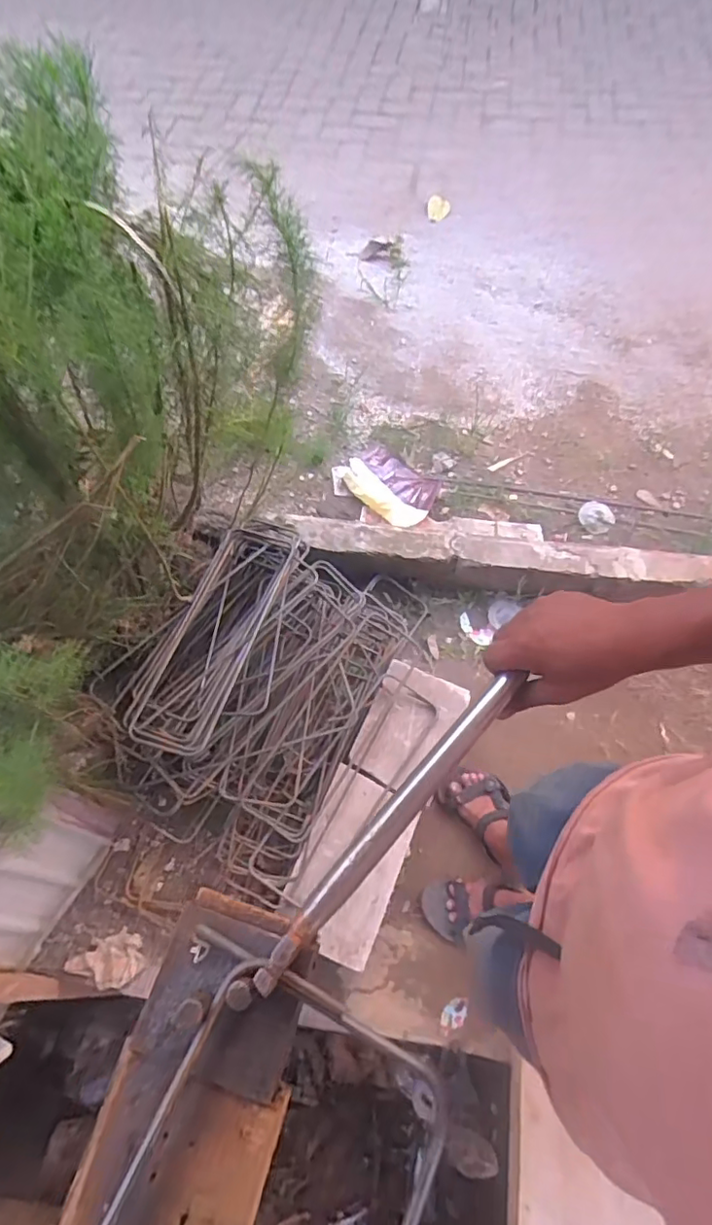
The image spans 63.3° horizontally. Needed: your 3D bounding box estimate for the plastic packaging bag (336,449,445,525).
[{"bbox_3d":[0.091,-0.355,1.600,0.266,0.071,0.196,25,68,14],"label":"plastic packaging bag"}]

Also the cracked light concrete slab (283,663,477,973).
[{"bbox_3d":[0.056,0.385,1.232,0.209,0.043,0.566,25,73,3],"label":"cracked light concrete slab"}]

